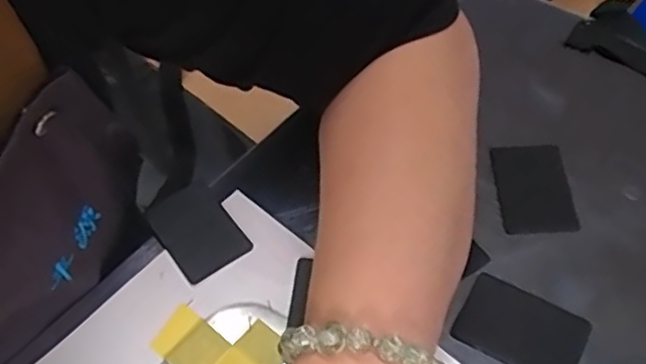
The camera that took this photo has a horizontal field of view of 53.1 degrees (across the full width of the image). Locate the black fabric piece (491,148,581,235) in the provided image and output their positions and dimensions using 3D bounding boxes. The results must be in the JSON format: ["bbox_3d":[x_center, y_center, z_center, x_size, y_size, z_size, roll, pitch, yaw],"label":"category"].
[{"bbox_3d":[0.105,0.003,0.324,0.035,0.004,0.050,-5,57,6],"label":"black fabric piece"}]

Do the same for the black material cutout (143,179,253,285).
[{"bbox_3d":[-0.063,0.024,0.323,0.035,0.005,0.050,-33,58,-17],"label":"black material cutout"}]

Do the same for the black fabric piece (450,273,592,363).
[{"bbox_3d":[0.086,0.064,0.282,0.052,0.004,0.035,25,61,21],"label":"black fabric piece"}]

